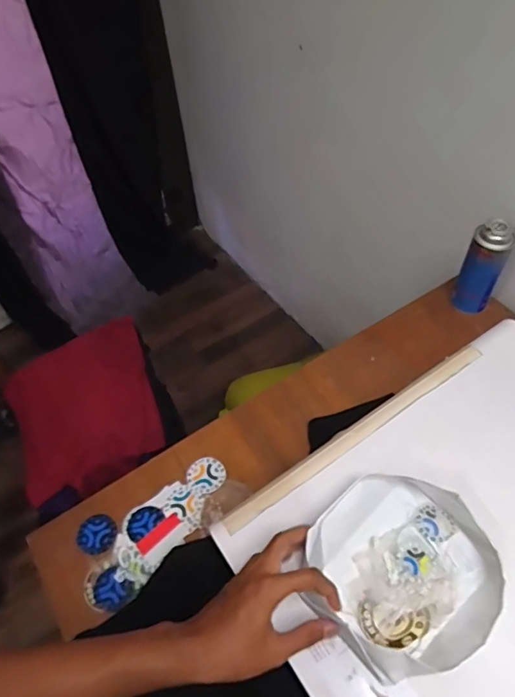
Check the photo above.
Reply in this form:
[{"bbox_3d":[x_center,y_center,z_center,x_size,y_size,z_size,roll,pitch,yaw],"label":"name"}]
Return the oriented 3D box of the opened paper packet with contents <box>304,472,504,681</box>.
[{"bbox_3d":[0.145,0.224,0.514,0.170,0.046,0.172,-38,59,-24],"label":"opened paper packet with contents"}]

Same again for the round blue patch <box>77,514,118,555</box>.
[{"bbox_3d":[-0.236,0.271,0.743,0.055,0.007,0.053,-2,52,2],"label":"round blue patch"}]

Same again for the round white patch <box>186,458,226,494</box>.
[{"bbox_3d":[-0.080,0.196,0.786,0.057,0.009,0.053,-2,52,2],"label":"round white patch"}]

